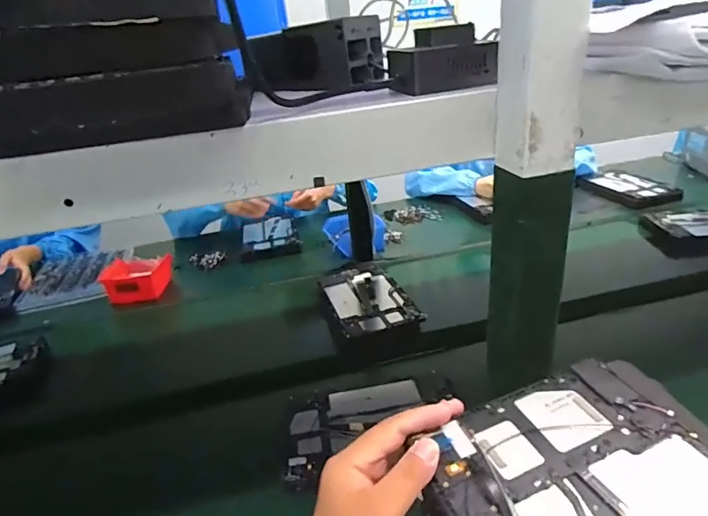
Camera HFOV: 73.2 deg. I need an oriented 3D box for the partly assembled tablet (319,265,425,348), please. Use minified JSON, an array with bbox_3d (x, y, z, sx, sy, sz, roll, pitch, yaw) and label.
[{"bbox_3d":[0.023,0.086,0.945,0.154,0.030,0.254,-12,28,-11],"label":"partly assembled tablet"}]

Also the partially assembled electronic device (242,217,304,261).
[{"bbox_3d":[-0.217,-0.051,1.249,0.149,0.048,0.191,-10,28,-7],"label":"partially assembled electronic device"}]

